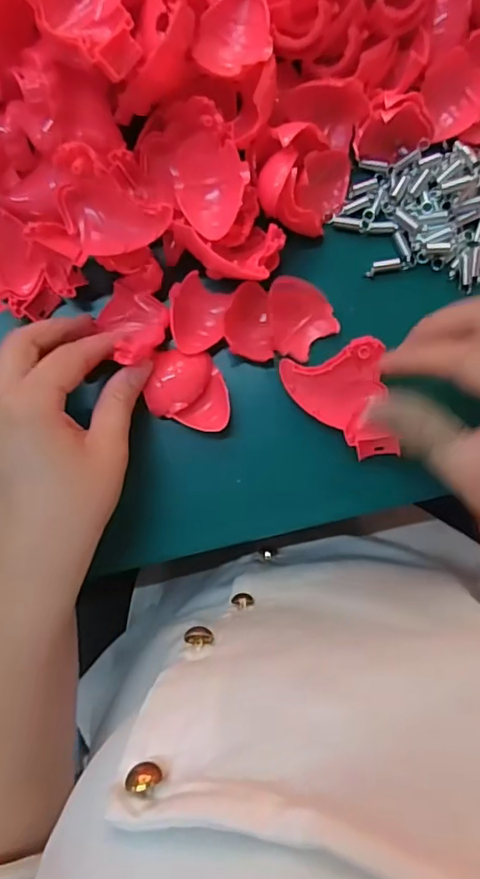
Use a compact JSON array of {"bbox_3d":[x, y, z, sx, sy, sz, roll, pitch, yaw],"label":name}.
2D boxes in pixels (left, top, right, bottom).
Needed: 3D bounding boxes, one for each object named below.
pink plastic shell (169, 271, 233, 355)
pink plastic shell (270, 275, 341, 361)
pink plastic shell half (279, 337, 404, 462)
[{"bbox_3d":[-0.024,-0.071,0.308,0.032,0.015,0.044,9,88,-1],"label":"pink plastic shell"},{"bbox_3d":[0.037,-0.069,0.305,0.038,0.017,0.043,-9,89,-1],"label":"pink plastic shell"},{"bbox_3d":[0.059,-0.019,0.299,0.051,0.023,0.065,-18,89,-2],"label":"pink plastic shell half"}]

